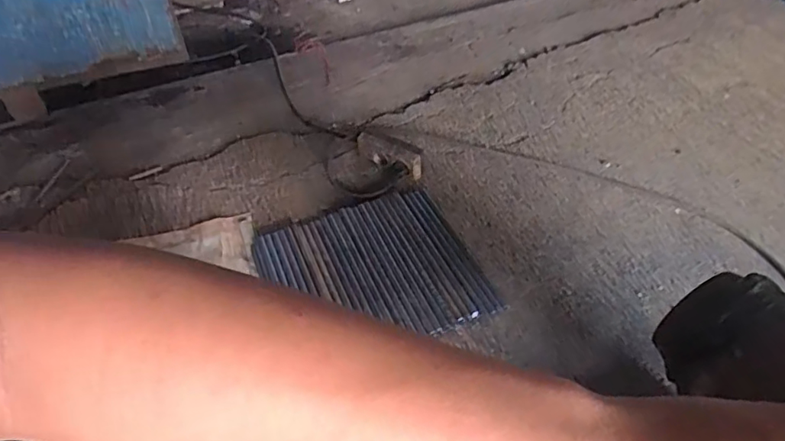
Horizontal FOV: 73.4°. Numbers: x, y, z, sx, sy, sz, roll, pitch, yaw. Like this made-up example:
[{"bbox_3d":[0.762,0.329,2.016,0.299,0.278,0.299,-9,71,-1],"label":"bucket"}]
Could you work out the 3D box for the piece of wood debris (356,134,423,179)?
[{"bbox_3d":[-0.006,-0.127,1.031,0.146,0.053,0.042,29,55,25],"label":"piece of wood debris"}]

